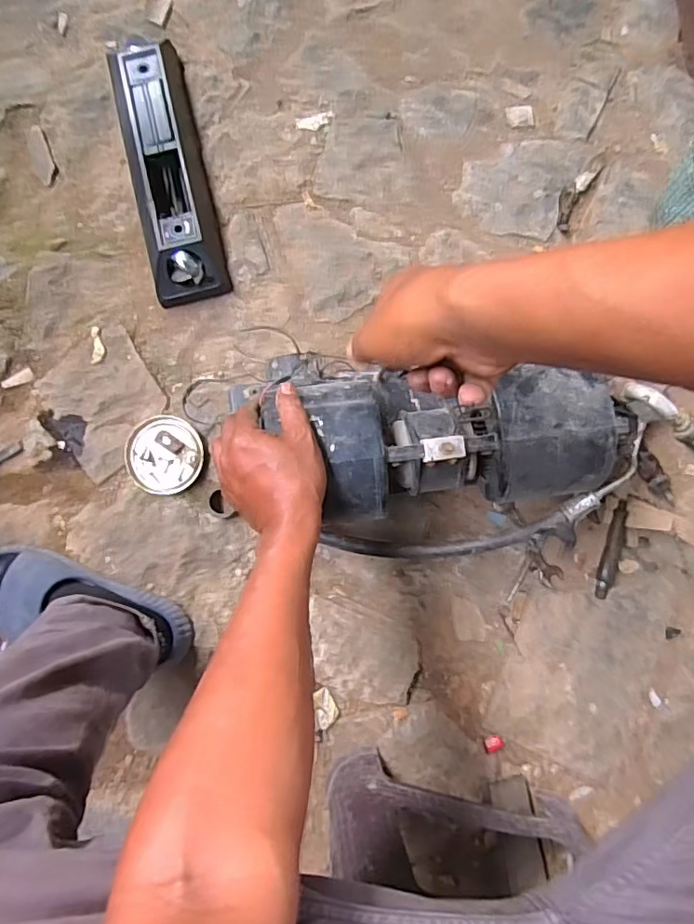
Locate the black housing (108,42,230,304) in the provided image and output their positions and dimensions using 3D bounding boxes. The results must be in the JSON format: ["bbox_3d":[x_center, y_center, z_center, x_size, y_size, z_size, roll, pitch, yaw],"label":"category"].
[{"bbox_3d":[-0.260,-0.421,0.802,0.107,0.065,0.380,-13,84,-1],"label":"black housing"}]

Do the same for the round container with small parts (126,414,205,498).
[{"bbox_3d":[-0.252,-0.010,0.771,0.105,0.019,0.105,0,84,0],"label":"round container with small parts"}]

